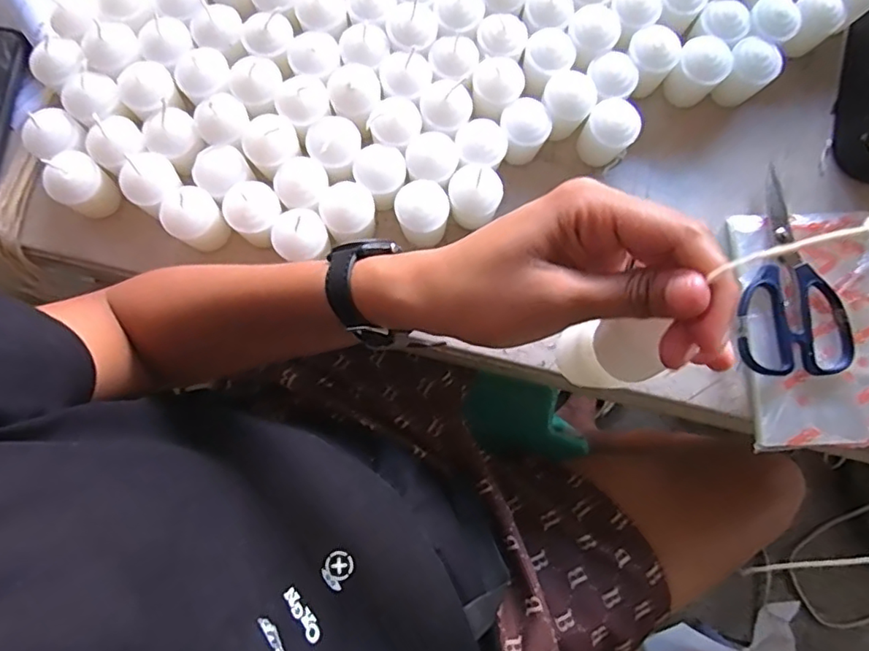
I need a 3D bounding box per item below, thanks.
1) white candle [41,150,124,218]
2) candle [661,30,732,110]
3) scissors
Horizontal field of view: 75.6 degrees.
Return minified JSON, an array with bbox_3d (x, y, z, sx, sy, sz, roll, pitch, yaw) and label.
[{"bbox_3d":[-0.259,-0.103,0.411,0.036,0.046,0.036,0,83,-1],"label":"white candle"},{"bbox_3d":[0.208,-0.199,0.445,0.038,0.052,0.039,34,84,3],"label":"candle"},{"bbox_3d":[0.274,-0.042,0.431,0.081,0.016,0.164,7,83,0],"label":"scissors"}]

